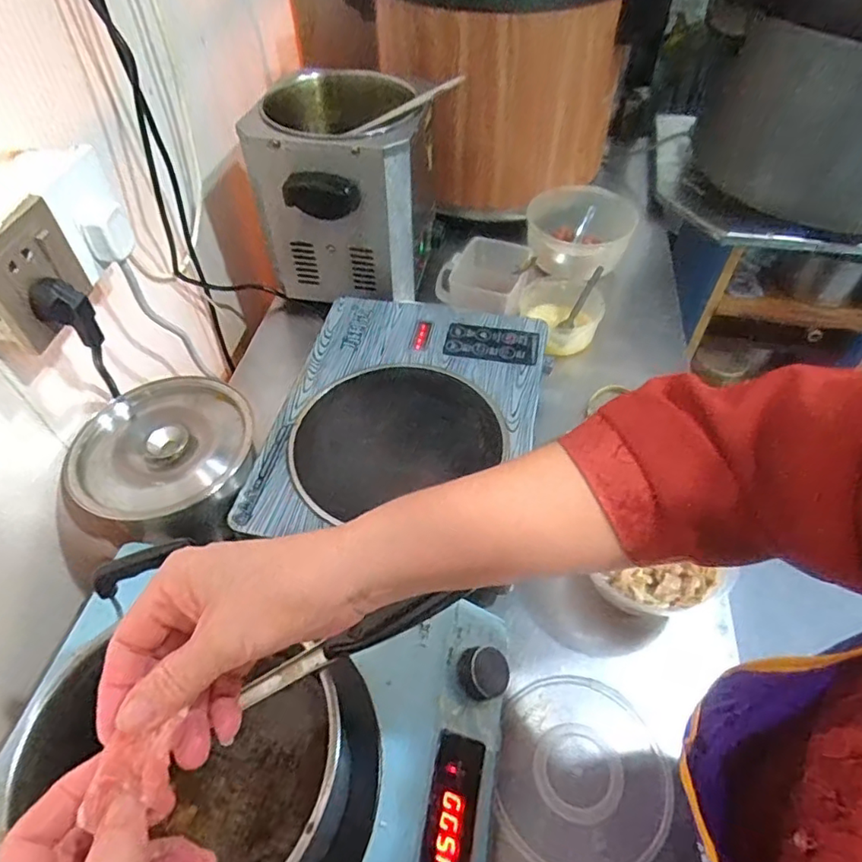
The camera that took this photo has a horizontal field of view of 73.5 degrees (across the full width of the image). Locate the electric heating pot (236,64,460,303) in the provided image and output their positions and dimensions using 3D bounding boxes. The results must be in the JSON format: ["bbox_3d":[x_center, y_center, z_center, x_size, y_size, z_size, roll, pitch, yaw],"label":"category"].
[{"bbox_3d":[-0.101,-0.341,0.805,0.204,0.217,0.229,11,52,10],"label":"electric heating pot"}]

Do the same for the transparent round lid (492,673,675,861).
[{"bbox_3d":[0.122,0.274,0.467,0.134,0.011,0.141,0,51,0],"label":"transparent round lid"}]

